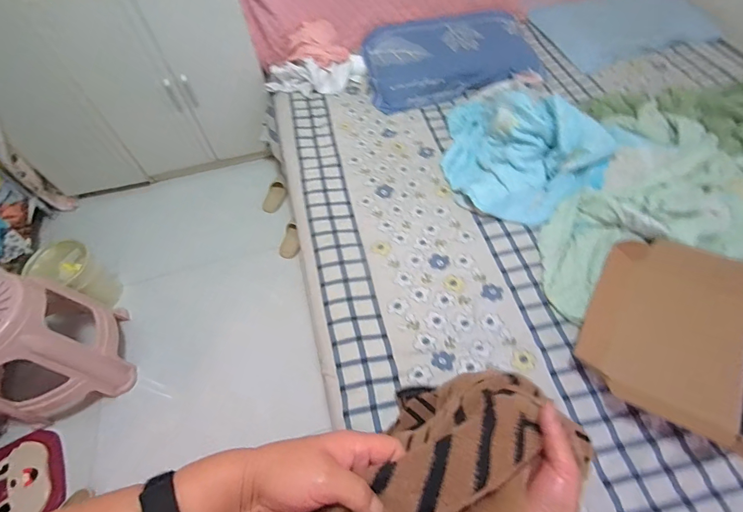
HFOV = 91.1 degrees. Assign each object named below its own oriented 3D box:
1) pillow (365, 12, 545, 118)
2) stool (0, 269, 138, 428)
[{"bbox_3d":[0.333,-0.823,1.503,0.734,0.126,0.411,-10,58,-3],"label":"pillow"},{"bbox_3d":[-1.063,0.287,1.171,0.336,0.438,0.359,-19,59,-9],"label":"stool"}]

